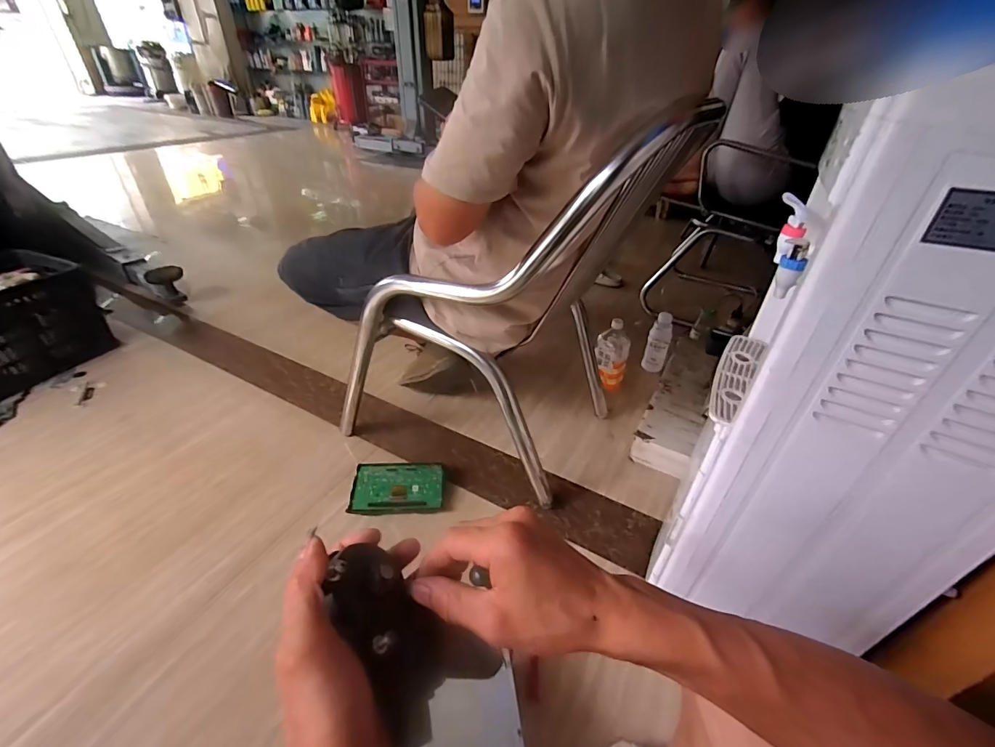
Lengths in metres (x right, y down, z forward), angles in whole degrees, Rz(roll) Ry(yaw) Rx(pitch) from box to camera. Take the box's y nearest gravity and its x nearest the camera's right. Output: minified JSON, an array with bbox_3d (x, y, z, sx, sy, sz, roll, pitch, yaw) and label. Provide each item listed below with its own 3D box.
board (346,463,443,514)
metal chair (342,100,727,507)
[{"bbox_3d":[-0.222,0.252,0.961,0.196,0.012,0.118,0,49,-5],"label":"board"},{"bbox_3d":[-0.014,-0.148,0.907,0.637,0.706,0.453,22,41,25],"label":"metal chair"}]

